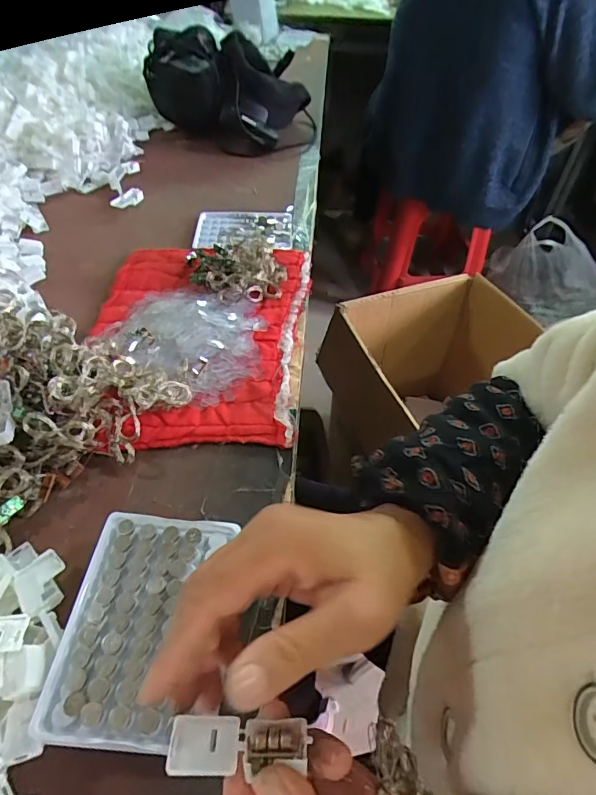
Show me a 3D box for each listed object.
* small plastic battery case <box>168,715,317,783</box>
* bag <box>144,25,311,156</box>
[{"bbox_3d":[-0.024,0.139,0.186,0.054,0.010,0.019,0,49,-5],"label":"small plastic battery case"},{"bbox_3d":[-0.139,-0.580,0.855,0.270,0.129,0.191,19,52,15],"label":"bag"}]

